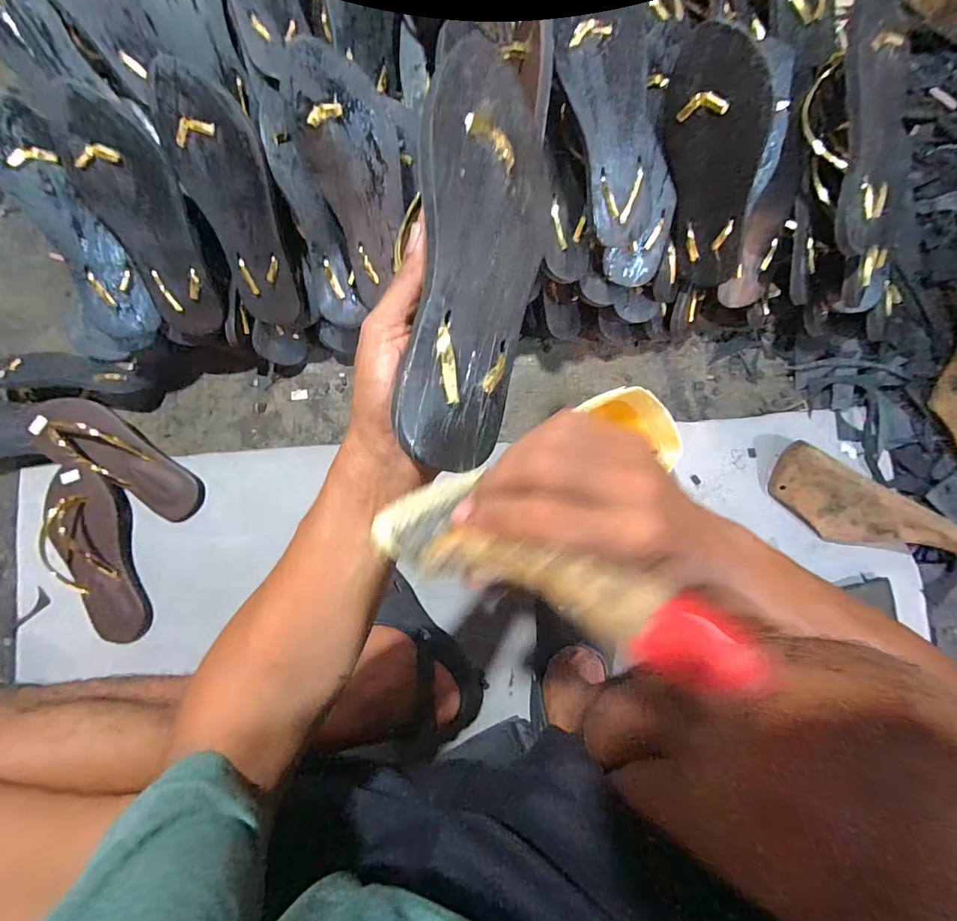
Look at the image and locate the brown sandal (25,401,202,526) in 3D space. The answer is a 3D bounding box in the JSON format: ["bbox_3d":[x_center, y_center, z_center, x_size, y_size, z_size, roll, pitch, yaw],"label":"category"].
[{"bbox_3d":[-0.493,-0.004,0.606,0.235,0.064,0.090,29,85,4],"label":"brown sandal"}]

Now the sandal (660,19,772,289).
[{"bbox_3d":[0.247,-0.296,0.450,0.028,0.092,0.231,-45,127,-27],"label":"sandal"}]

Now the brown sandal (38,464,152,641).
[{"bbox_3d":[-0.518,0.129,0.583,0.100,0.052,0.234,-14,84,0],"label":"brown sandal"}]

